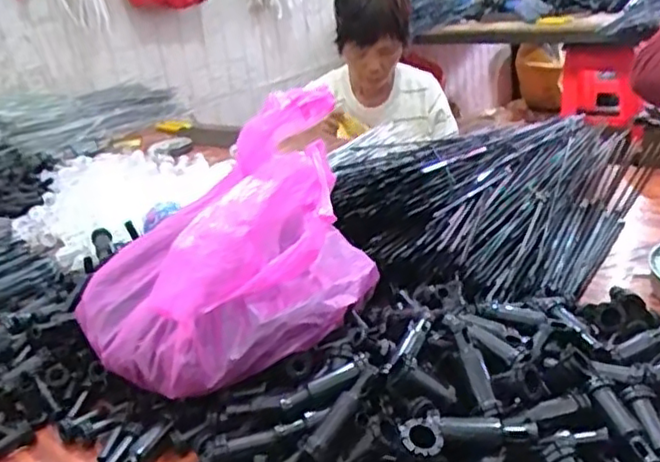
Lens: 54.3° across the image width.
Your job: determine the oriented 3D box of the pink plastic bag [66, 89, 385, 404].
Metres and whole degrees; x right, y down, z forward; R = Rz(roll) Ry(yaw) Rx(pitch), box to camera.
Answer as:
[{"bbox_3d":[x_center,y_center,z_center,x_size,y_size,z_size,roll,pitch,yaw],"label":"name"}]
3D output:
[{"bbox_3d":[-0.091,0.014,0.536,0.244,0.190,0.181,-16,25,-19],"label":"pink plastic bag"}]

